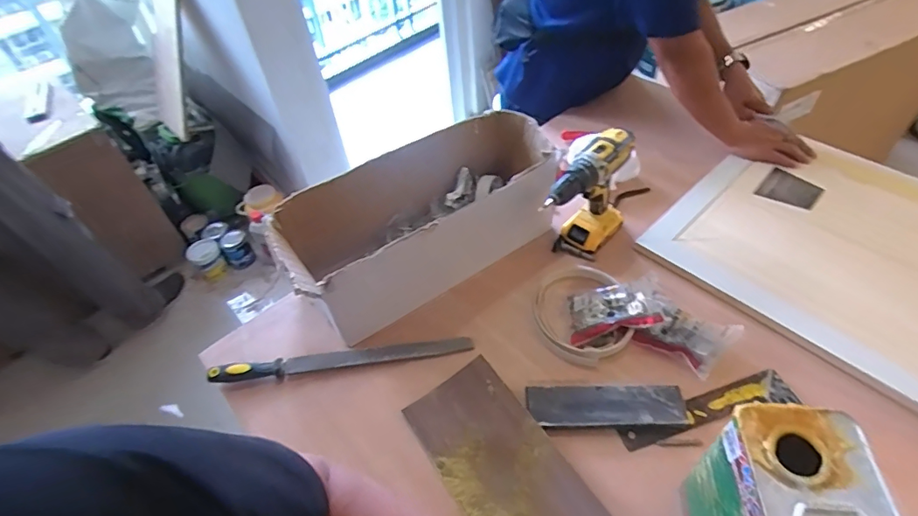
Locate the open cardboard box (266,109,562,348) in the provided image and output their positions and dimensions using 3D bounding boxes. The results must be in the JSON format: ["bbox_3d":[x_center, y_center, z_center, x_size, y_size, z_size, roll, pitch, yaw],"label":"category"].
[{"bbox_3d":[-0.061,-0.069,0.870,0.475,0.172,0.211,-28,52,-18],"label":"open cardboard box"}]

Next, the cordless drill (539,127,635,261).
[{"bbox_3d":[0.214,-0.086,0.841,0.080,0.199,0.193,28,57,26],"label":"cordless drill"}]

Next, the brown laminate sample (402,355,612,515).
[{"bbox_3d":[0.066,0.286,0.656,0.144,0.007,0.316,-34,56,-13],"label":"brown laminate sample"}]

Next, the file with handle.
[{"bbox_3d":[-0.183,0.156,0.773,0.403,0.017,0.033,-9,49,-2],"label":"file with handle"}]

